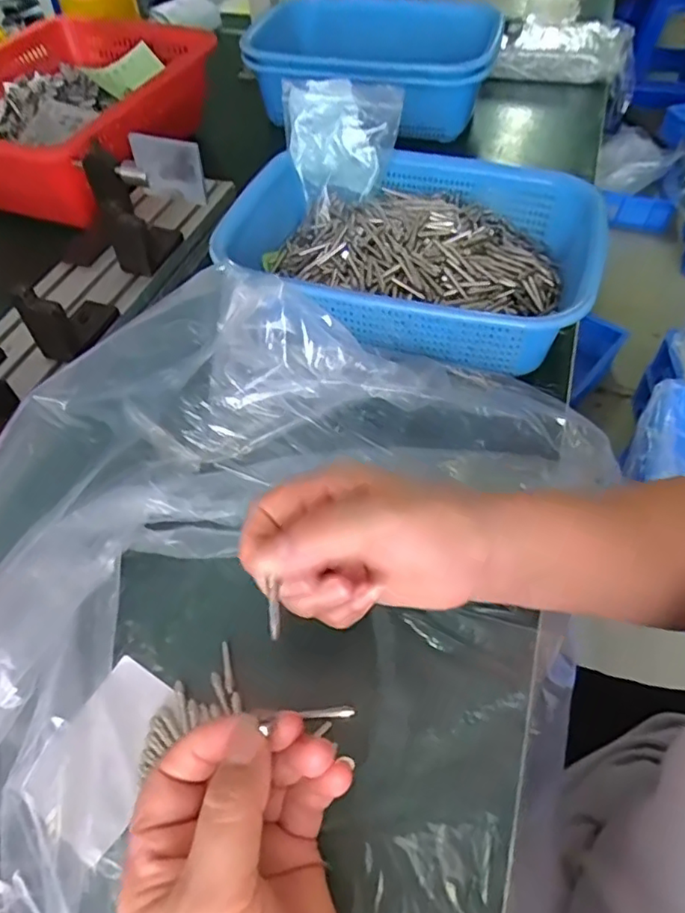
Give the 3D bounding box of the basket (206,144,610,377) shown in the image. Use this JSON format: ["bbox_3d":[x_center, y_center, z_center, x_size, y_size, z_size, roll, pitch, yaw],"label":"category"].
[{"bbox_3d":[0.052,-0.166,0.474,0.278,0.063,0.209,15,54,11],"label":"basket"}]

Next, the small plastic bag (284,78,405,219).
[{"bbox_3d":[-0.002,-0.268,0.510,0.095,0.102,0.017,6,43,1],"label":"small plastic bag"}]

